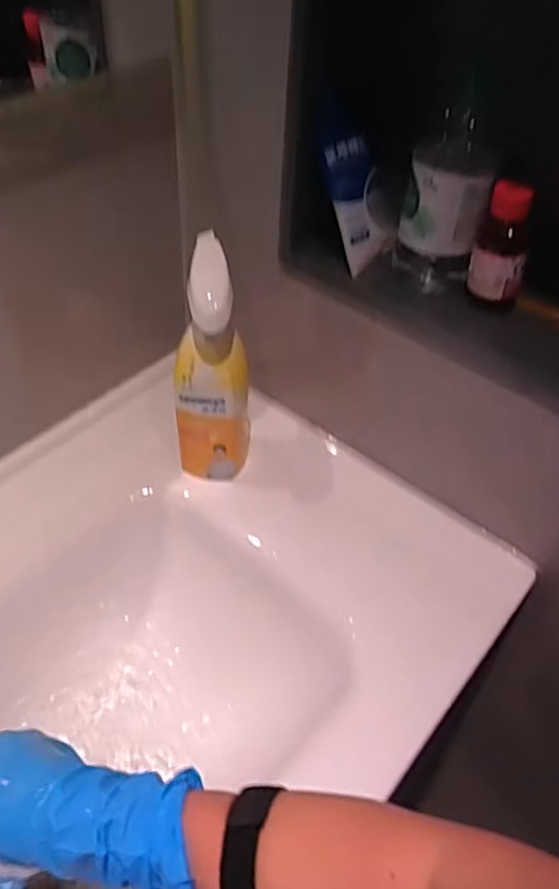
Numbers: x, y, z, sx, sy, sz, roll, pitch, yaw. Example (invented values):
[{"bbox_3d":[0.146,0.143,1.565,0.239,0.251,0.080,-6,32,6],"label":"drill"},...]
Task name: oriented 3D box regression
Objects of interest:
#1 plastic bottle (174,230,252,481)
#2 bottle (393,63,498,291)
[{"bbox_3d":[-0.062,-0.070,0.640,0.064,0.236,0.077,7,46,3],"label":"plastic bottle"},{"bbox_3d":[0.139,-0.203,0.555,0.056,0.170,0.061,-11,48,-14],"label":"bottle"}]

